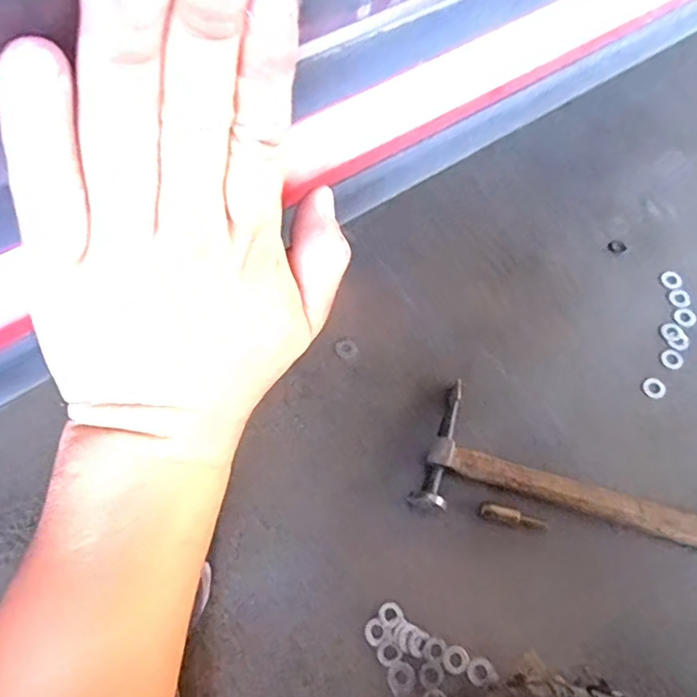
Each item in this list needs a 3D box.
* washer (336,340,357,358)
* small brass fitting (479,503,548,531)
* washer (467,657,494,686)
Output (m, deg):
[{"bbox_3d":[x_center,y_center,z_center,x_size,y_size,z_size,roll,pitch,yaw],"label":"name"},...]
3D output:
[{"bbox_3d":[-0.002,0.000,0.670,0.023,0.004,0.024,-1,66,3],"label":"washer"},{"bbox_3d":[0.164,0.169,0.573,0.065,0.016,0.014,14,68,9],"label":"small brass fitting"},{"bbox_3d":[0.122,0.297,0.526,0.024,0.004,0.022,-3,52,4],"label":"washer"}]

